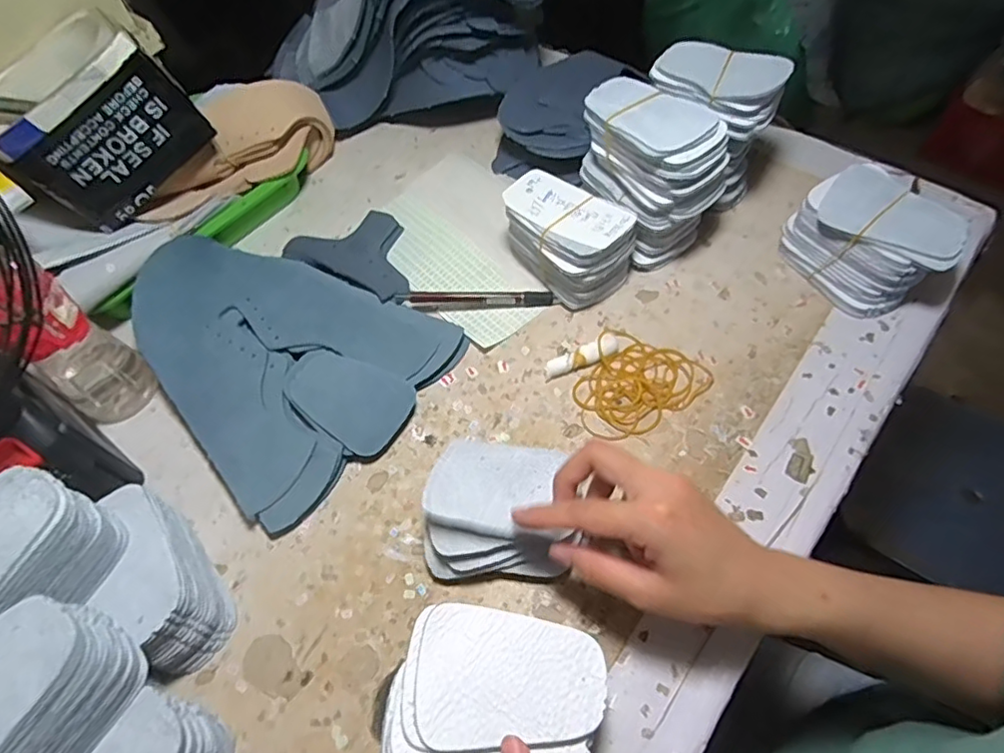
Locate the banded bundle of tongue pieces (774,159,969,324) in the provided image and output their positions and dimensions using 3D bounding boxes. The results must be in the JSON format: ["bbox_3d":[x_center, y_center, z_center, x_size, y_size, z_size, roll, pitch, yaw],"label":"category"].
[{"bbox_3d":[0.290,-0.106,0.456,0.083,0.067,0.102,-26,60,-11],"label":"banded bundle of tongue pieces"}]

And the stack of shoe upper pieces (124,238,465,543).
[{"bbox_3d":[-0.183,-0.023,0.457,0.246,0.032,0.192,30,64,18],"label":"stack of shoe upper pieces"}]

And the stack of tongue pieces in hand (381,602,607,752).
[{"bbox_3d":[-0.003,0.167,0.292,0.103,0.018,0.091,6,59,6],"label":"stack of tongue pieces in hand"}]

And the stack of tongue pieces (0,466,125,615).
[{"bbox_3d":[-0.265,0.102,0.309,0.069,0.053,0.099,28,65,20],"label":"stack of tongue pieces"}]

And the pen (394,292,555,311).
[{"bbox_3d":[-0.024,-0.065,0.483,0.130,0.013,0.010,-1,58,4],"label":"pen"}]

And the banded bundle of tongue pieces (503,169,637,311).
[{"bbox_3d":[0.053,-0.115,0.481,0.068,0.066,0.103,-37,63,-17],"label":"banded bundle of tongue pieces"}]

